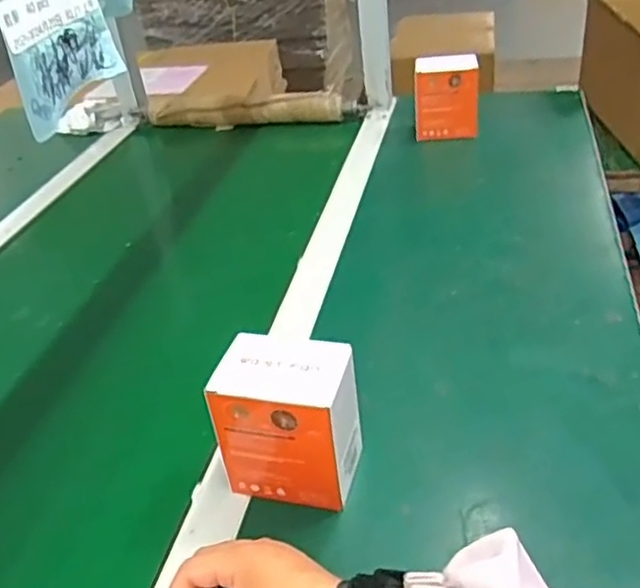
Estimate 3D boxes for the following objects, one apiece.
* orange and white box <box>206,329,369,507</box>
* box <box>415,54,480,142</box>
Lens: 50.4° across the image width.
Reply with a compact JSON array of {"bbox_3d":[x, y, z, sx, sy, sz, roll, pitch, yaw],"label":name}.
[{"bbox_3d":[-0.020,0.093,0.484,0.093,0.103,0.066,7,37,16],"label":"orange and white box"},{"bbox_3d":[0.186,-0.285,0.993,0.090,0.108,0.051,2,36,10],"label":"box"}]

